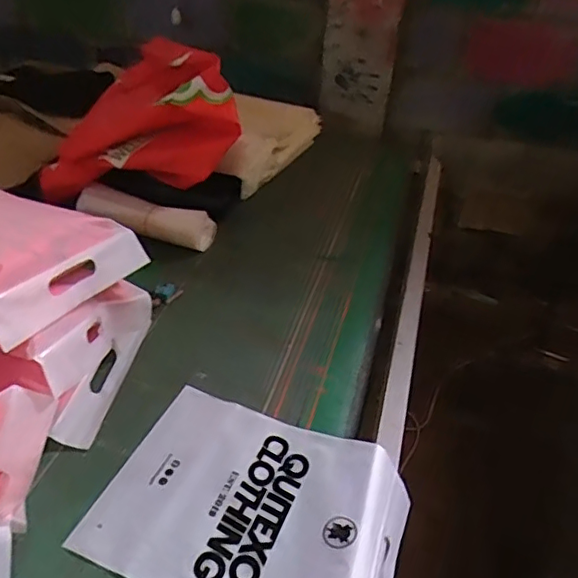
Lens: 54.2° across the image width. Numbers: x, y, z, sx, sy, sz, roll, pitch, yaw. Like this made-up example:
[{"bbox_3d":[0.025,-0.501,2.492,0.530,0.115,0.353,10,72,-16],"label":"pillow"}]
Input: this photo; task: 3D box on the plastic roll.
[{"bbox_3d":[-0.268,-0.135,1.068,0.253,0.061,0.058,15,38,13],"label":"plastic roll"}]

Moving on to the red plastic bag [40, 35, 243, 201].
[{"bbox_3d":[-0.306,-0.334,1.106,0.366,0.233,0.251,-7,38,-14],"label":"red plastic bag"}]

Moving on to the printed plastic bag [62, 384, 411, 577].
[{"bbox_3d":[-0.035,0.239,0.641,0.329,0.033,0.246,14,38,13],"label":"printed plastic bag"}]

